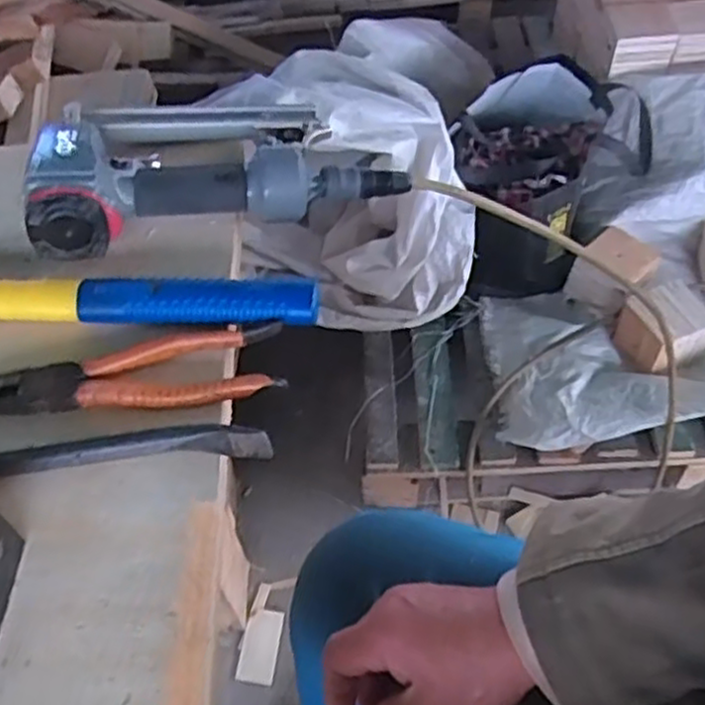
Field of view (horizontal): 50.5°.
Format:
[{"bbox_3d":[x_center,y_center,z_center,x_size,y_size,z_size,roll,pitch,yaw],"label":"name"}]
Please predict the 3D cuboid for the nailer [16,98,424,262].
[{"bbox_3d":[-0.101,-0.157,0.571,0.271,0.080,0.154,-13,56,-5],"label":"nailer"}]

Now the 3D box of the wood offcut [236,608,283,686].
[{"bbox_3d":[-0.124,0.399,1.017,0.053,0.011,0.095,6,54,6],"label":"wood offcut"}]

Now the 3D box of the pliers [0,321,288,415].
[{"bbox_3d":[-0.144,0.014,0.471,0.195,0.012,0.052,-9,56,-2],"label":"pliers"}]

